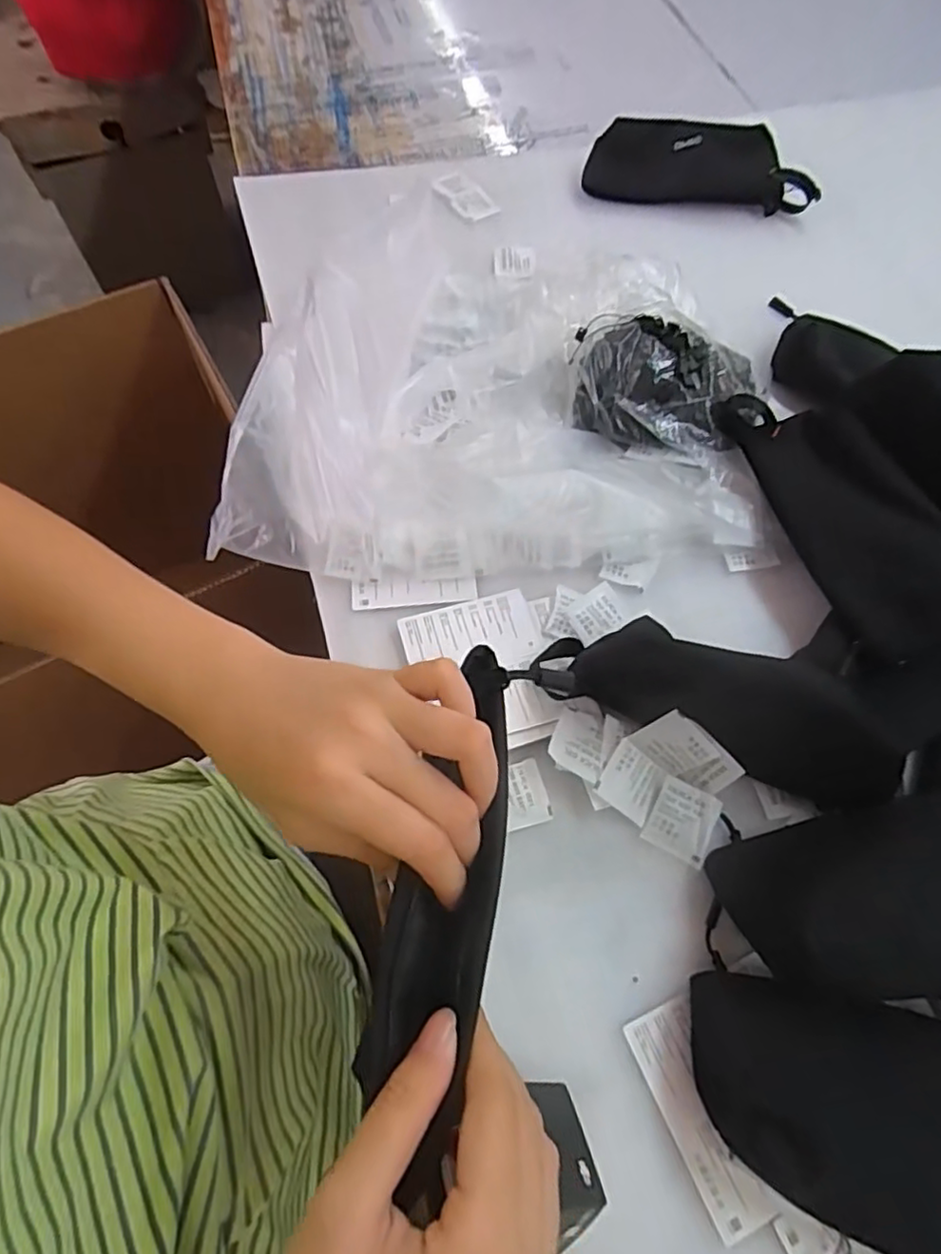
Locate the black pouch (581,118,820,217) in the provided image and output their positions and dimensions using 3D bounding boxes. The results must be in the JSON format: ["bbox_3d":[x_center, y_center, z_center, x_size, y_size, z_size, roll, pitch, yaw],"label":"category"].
[{"bbox_3d":[0.230,-0.464,0.658,0.224,0.042,0.068,8,64,5],"label":"black pouch"}]

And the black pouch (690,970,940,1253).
[{"bbox_3d":[0.212,0.239,0.311,0.208,0.045,0.100,10,65,6],"label":"black pouch"}]

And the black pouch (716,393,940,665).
[{"bbox_3d":[0.252,-0.081,0.443,0.073,0.036,0.207,-21,65,-9],"label":"black pouch"}]

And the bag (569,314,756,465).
[{"bbox_3d":[0.147,-0.195,0.508,0.140,0.049,0.123,21,66,11],"label":"bag"}]

